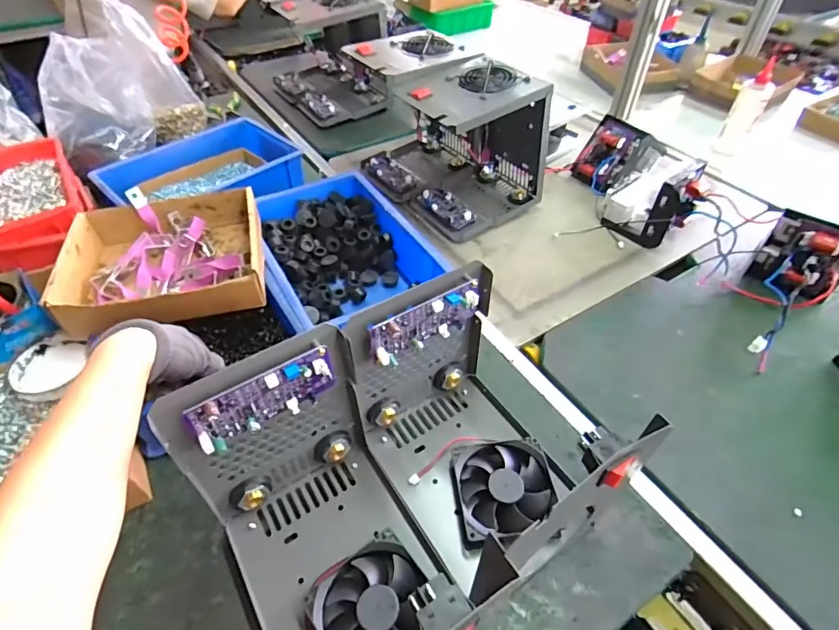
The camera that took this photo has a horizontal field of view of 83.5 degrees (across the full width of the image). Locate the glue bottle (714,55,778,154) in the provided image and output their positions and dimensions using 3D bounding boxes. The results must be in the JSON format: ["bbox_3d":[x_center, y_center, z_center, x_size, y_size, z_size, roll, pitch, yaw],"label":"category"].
[{"bbox_3d":[0.635,-0.388,0.920,0.056,0.180,0.070,26,52,25],"label":"glue bottle"}]

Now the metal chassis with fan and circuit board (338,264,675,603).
[{"bbox_3d":[0.052,0.102,0.429,0.154,0.195,0.209,-27,50,-22],"label":"metal chassis with fan and circuit board"}]

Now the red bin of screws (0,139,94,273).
[{"bbox_3d":[-0.584,-0.173,0.702,0.140,0.067,0.228,-27,52,-22],"label":"red bin of screws"}]

